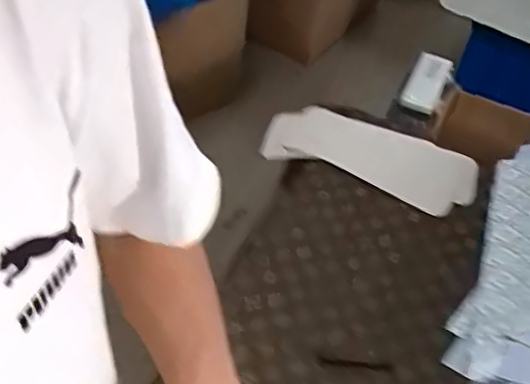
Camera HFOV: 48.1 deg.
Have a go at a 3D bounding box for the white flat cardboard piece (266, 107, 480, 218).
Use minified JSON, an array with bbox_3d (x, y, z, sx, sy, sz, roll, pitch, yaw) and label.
[{"bbox_3d":[0.179,-0.065,1.016,0.351,0.031,0.149,21,46,14],"label":"white flat cardboard piece"}]

